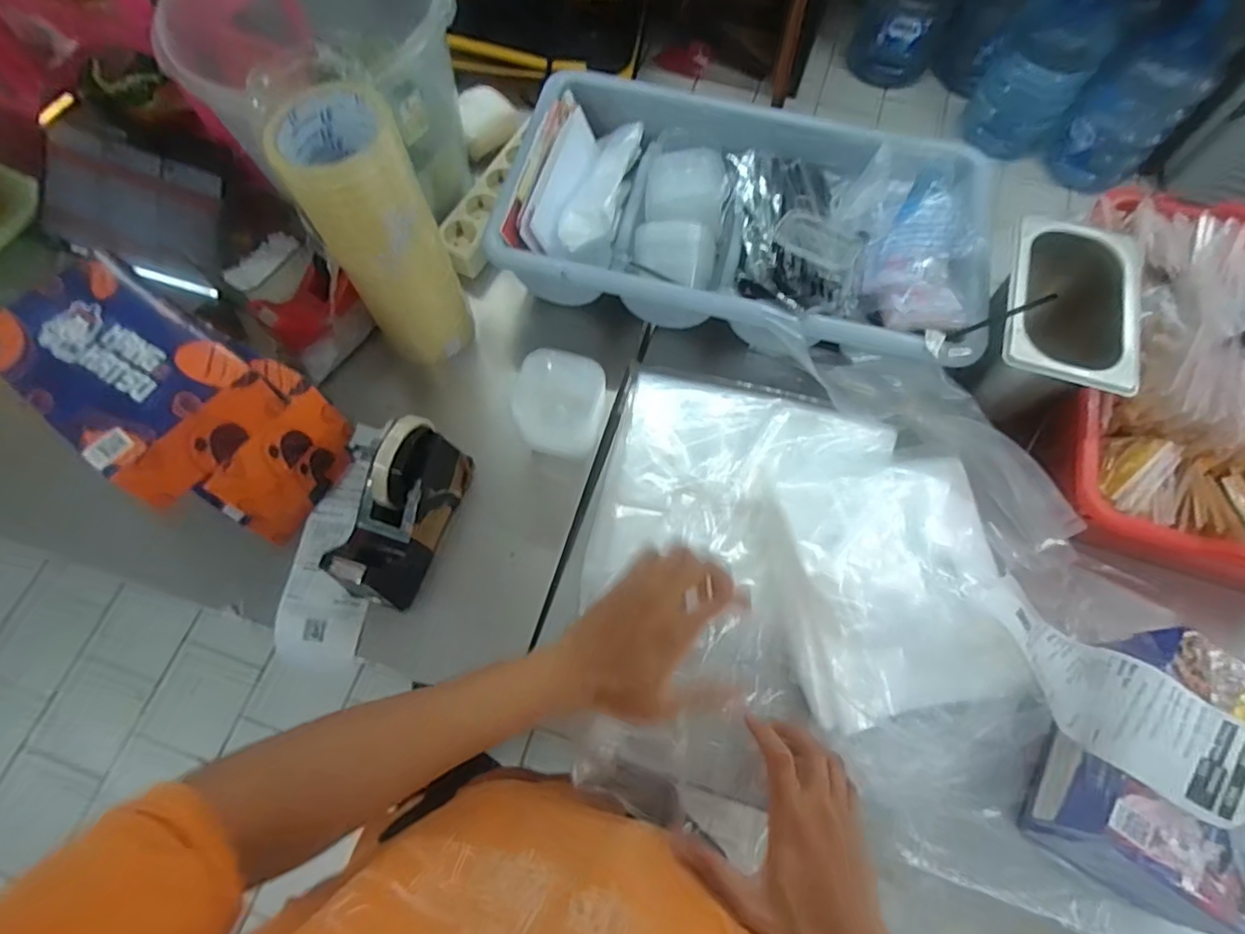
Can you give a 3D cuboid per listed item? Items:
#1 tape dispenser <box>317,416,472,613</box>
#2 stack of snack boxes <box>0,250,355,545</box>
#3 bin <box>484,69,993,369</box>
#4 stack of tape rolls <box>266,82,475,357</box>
[{"bbox_3d":[-0.202,0.039,0.543,0.068,0.090,0.156,20,70,7],"label":"tape dispenser"},{"bbox_3d":[-0.345,-0.041,0.507,0.166,0.205,0.133,34,72,12],"label":"stack of snack boxes"},{"bbox_3d":[0.135,-0.278,0.665,0.502,0.088,0.326,14,69,5],"label":"bin"},{"bbox_3d":[-0.217,-0.205,0.562,0.091,0.242,0.096,-29,71,-11],"label":"stack of tape rolls"}]

